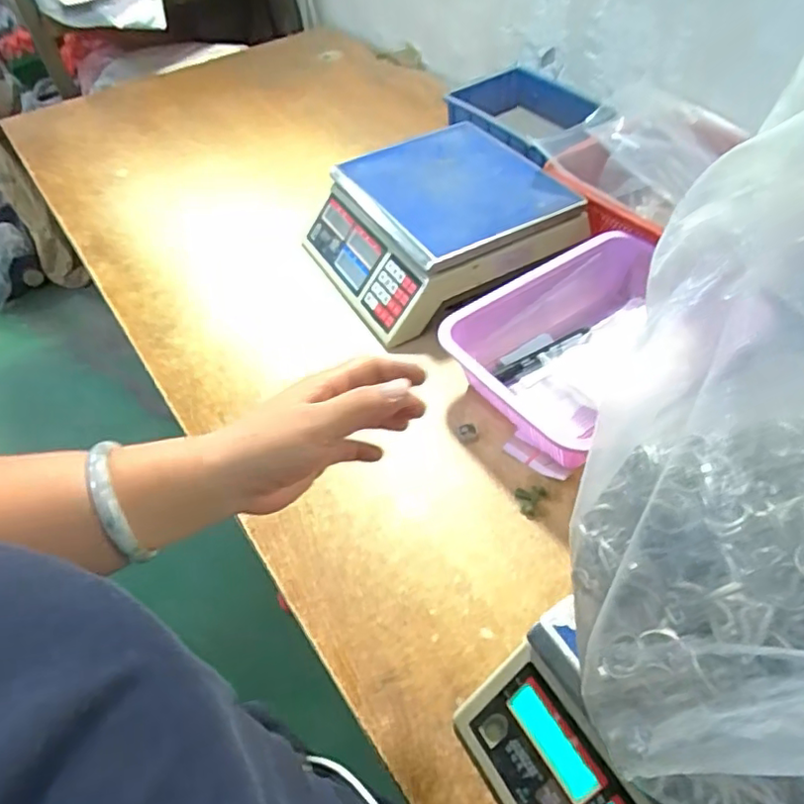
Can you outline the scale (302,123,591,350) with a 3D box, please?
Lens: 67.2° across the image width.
[{"bbox_3d":[0.044,-0.246,0.828,0.288,0.101,0.280,-26,51,-17],"label":"scale"}]

